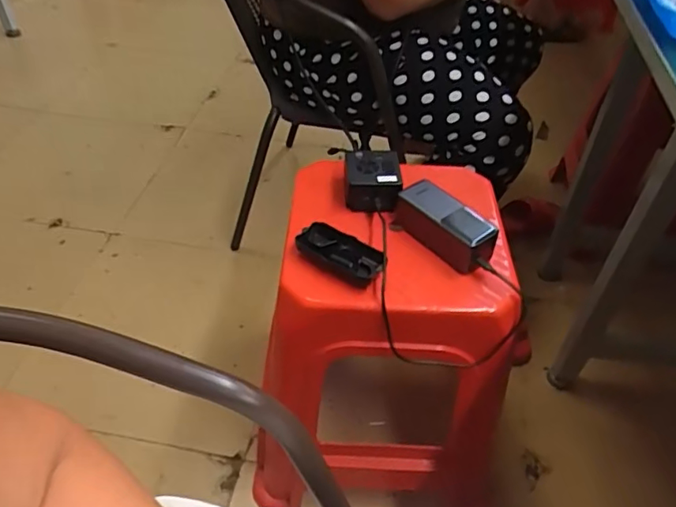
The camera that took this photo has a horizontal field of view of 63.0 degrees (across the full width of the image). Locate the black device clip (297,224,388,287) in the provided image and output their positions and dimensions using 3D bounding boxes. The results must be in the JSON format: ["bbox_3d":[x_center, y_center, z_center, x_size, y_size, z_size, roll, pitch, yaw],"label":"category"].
[{"bbox_3d":[0.004,-0.002,0.665,0.111,0.018,0.058,30,51,26],"label":"black device clip"}]

